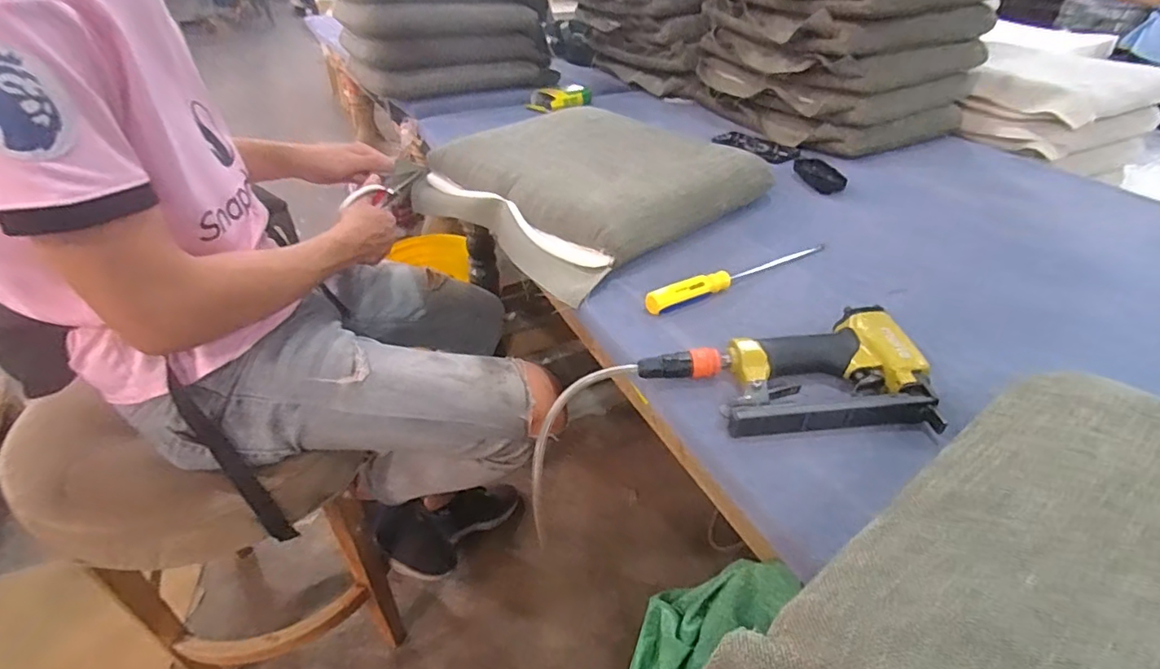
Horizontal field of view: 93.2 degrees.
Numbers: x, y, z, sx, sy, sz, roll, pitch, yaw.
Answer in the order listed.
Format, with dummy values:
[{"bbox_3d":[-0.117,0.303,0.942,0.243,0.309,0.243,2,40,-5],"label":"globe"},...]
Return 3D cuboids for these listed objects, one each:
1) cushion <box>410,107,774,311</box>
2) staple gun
[{"bbox_3d":[0.002,-0.240,0.849,0.422,0.076,0.429,-29,46,-34],"label":"cushion"},{"bbox_3d":[0.190,0.039,0.494,0.240,0.039,0.126,-7,37,-10],"label":"staple gun"}]

